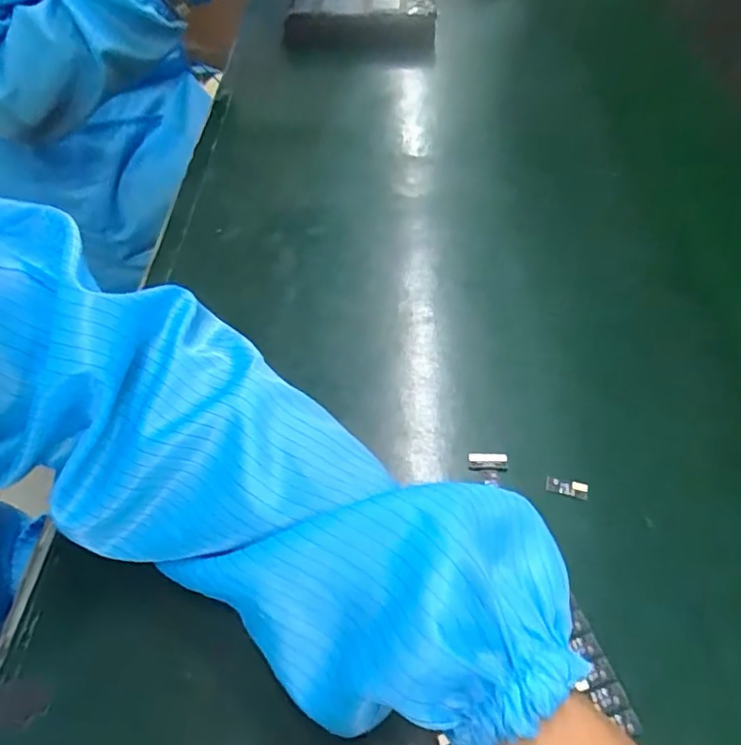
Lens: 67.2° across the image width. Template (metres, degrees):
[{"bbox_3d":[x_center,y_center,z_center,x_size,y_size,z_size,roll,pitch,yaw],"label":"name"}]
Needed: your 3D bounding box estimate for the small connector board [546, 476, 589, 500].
[{"bbox_3d":[0.100,0.059,0.283,0.020,0.004,0.008,10,54,12],"label":"small connector board"}]

